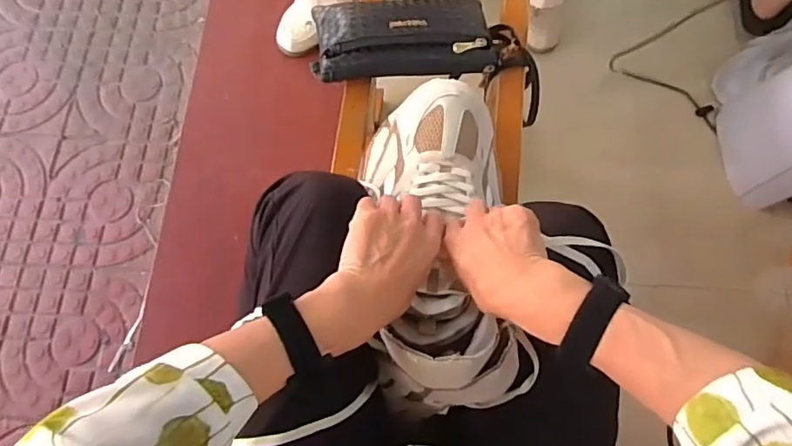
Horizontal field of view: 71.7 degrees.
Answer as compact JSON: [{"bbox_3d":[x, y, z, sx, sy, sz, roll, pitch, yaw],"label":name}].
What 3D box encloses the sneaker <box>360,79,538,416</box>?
[{"bbox_3d":[0.045,0.010,0.517,0.137,0.122,0.307,0,70,0],"label":"sneaker"}]

